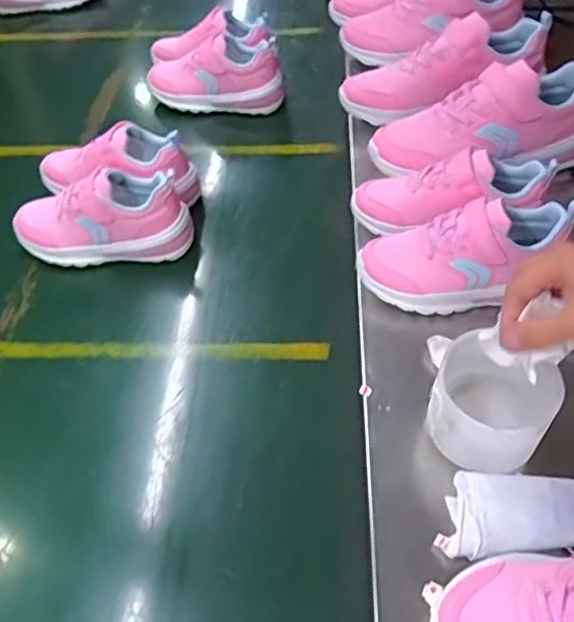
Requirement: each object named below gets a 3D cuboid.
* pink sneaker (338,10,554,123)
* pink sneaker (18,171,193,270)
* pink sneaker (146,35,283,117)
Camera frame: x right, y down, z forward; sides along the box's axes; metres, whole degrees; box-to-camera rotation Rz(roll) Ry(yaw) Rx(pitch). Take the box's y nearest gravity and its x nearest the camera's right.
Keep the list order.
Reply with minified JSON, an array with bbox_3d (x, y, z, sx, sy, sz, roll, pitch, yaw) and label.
[{"bbox_3d":[0.206,-0.320,0.803,0.274,0.088,0.083,-20,52,5],"label":"pink sneaker"},{"bbox_3d":[-0.214,-0.108,0.712,0.200,0.101,0.073,-2,51,-1],"label":"pink sneaker"},{"bbox_3d":[-0.108,-0.349,0.921,0.207,0.102,0.084,5,51,5],"label":"pink sneaker"}]

